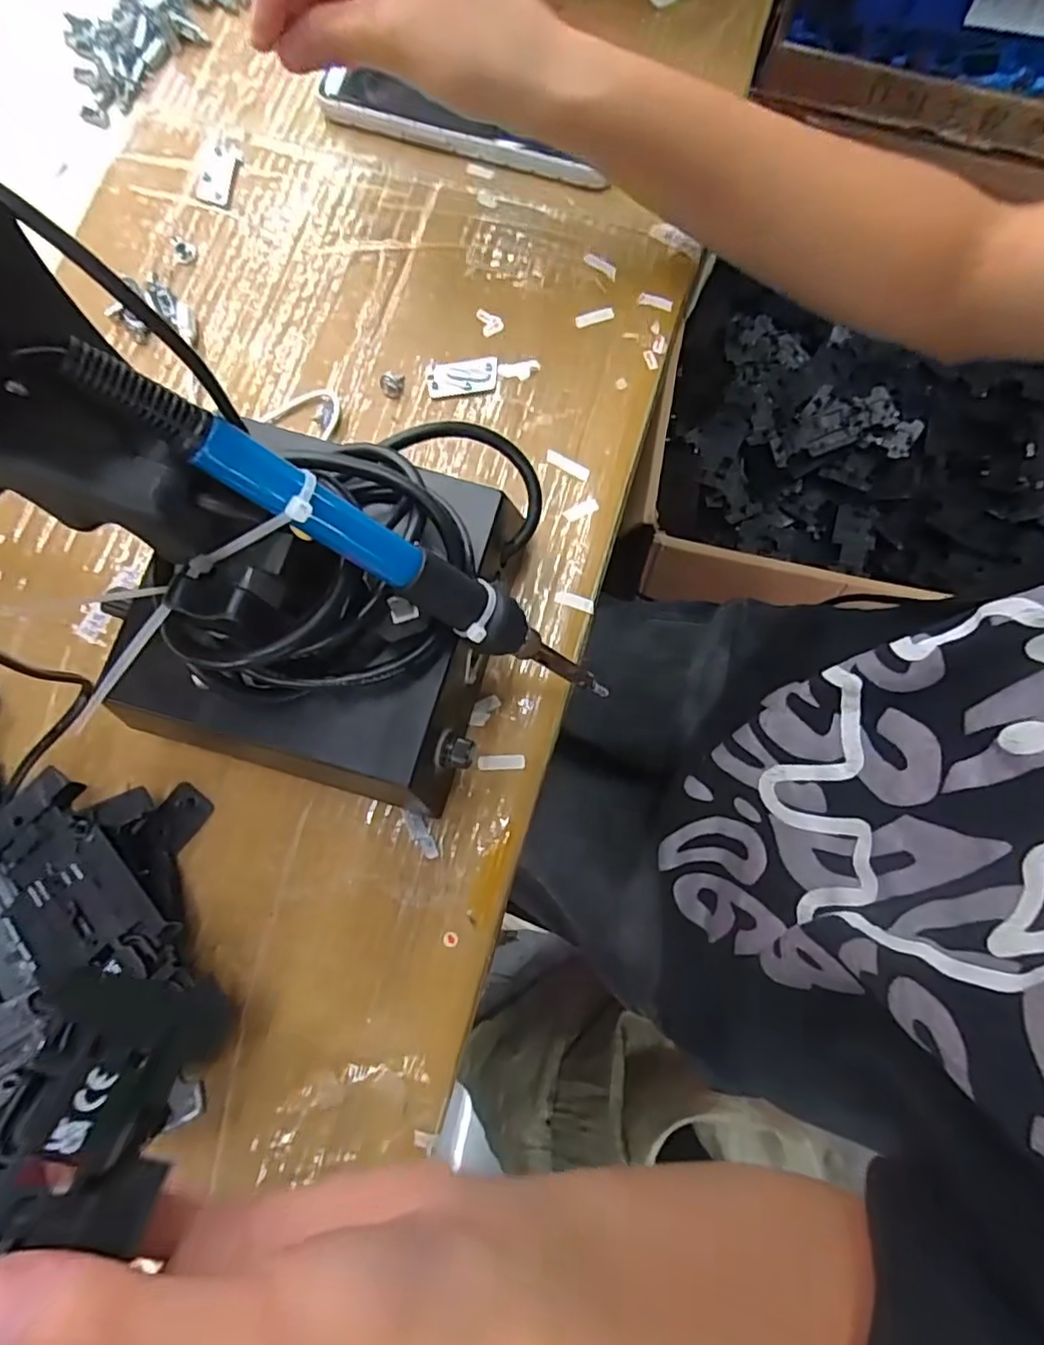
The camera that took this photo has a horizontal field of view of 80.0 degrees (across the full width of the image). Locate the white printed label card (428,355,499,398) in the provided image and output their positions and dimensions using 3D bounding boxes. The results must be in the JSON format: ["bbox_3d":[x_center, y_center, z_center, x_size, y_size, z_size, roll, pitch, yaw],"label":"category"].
[{"bbox_3d":[-0.029,-0.147,0.307,0.034,0.004,0.019,-7,79,-2],"label":"white printed label card"}]

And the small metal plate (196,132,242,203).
[{"bbox_3d":[-0.164,-0.270,0.334,0.022,0.005,0.042,10,79,2],"label":"small metal plate"}]

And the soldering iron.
[{"bbox_3d":[-0.034,-0.030,0.198,0.018,0.197,0.020,9,75,44],"label":"soldering iron"}]

